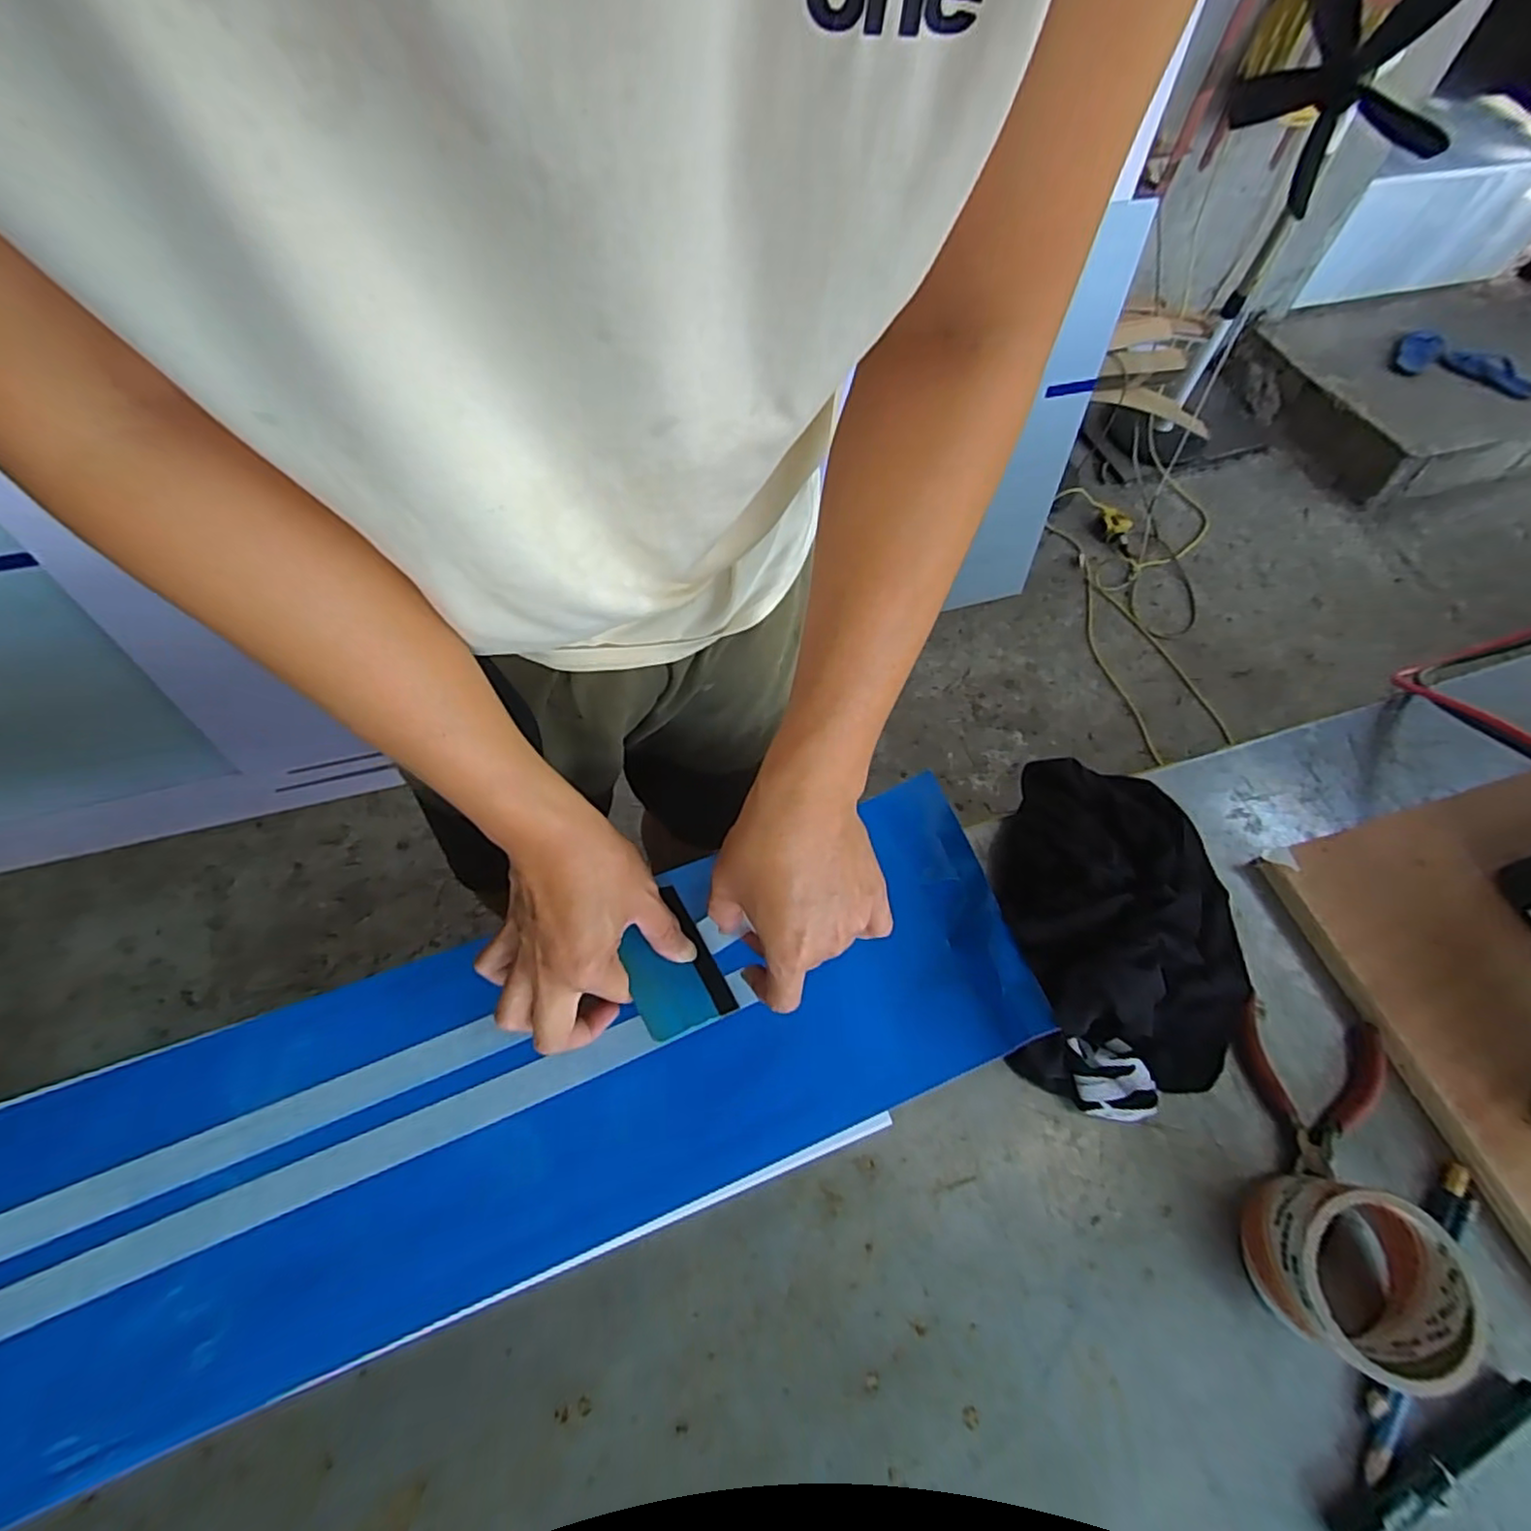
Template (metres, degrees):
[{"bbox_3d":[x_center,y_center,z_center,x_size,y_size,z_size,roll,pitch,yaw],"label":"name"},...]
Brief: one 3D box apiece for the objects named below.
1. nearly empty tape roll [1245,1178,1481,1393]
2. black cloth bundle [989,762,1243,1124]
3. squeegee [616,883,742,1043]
[{"bbox_3d":[0.320,0.277,0.359,0.084,0.058,0.083,1,62,-2],"label":"nearly empty tape roll"},{"bbox_3d":[0.244,0.107,0.444,0.180,0.067,0.235,23,63,9],"label":"black cloth bundle"},{"bbox_3d":[-0.062,0.126,0.429,0.067,0.010,0.089,-6,59,-51],"label":"squeegee"}]

